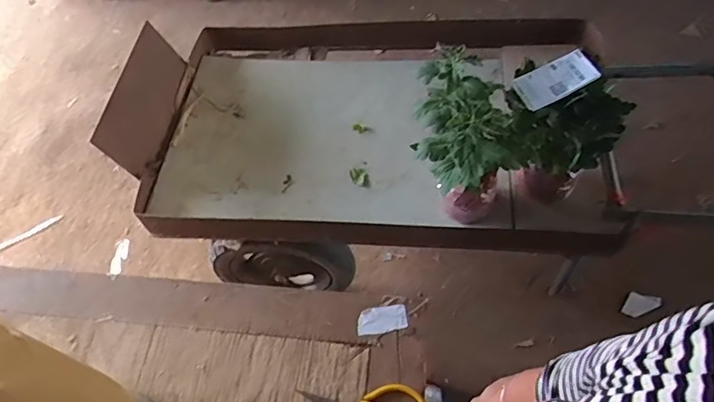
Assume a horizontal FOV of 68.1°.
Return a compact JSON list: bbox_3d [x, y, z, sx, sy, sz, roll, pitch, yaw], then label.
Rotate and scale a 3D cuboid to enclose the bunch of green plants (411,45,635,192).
[{"bbox_3d":[0.287,-0.156,1.028,0.369,0.263,0.263,-19,59,-7],"label":"bunch of green plants"}]

